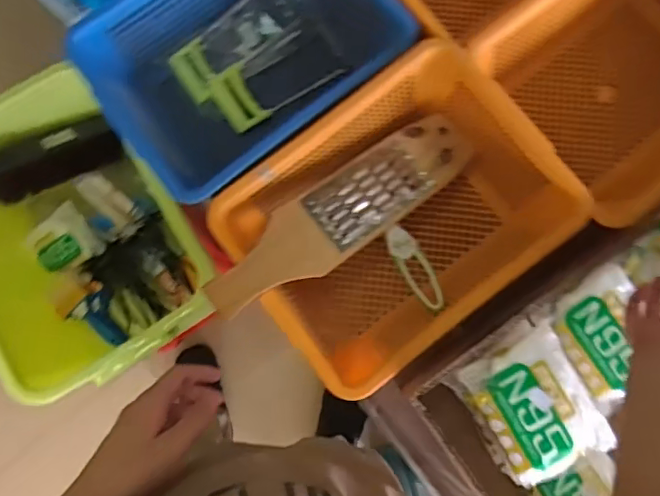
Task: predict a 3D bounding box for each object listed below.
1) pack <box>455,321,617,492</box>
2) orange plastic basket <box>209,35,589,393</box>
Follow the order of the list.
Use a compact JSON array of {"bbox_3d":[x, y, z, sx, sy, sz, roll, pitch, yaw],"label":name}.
[{"bbox_3d":[0.216,0.168,0.597,0.123,0.029,0.132,-28,81,-2],"label":"pack"},{"bbox_3d":[0.078,-0.033,0.714,0.368,0.152,0.287,-39,81,-4],"label":"orange plastic basket"}]

